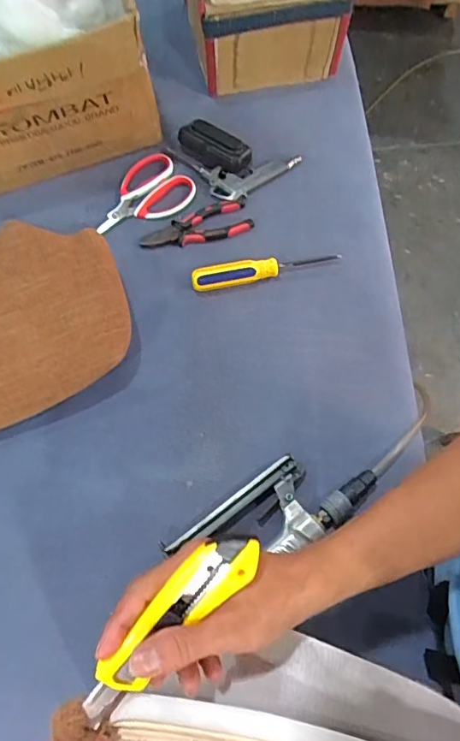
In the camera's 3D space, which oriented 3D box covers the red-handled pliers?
[{"bbox_3d":[-0.047,-0.199,0.670,0.149,0.013,0.059,-13,70,-3],"label":"red-handled pliers"}]

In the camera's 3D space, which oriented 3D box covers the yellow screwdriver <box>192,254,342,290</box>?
[{"bbox_3d":[0.049,-0.134,0.645,0.197,0.020,0.031,-10,70,-2],"label":"yellow screwdriver"}]

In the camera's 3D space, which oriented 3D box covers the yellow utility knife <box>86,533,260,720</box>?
[{"bbox_3d":[-0.042,0.164,0.314,0.030,0.017,0.162,43,97,13],"label":"yellow utility knife"}]

